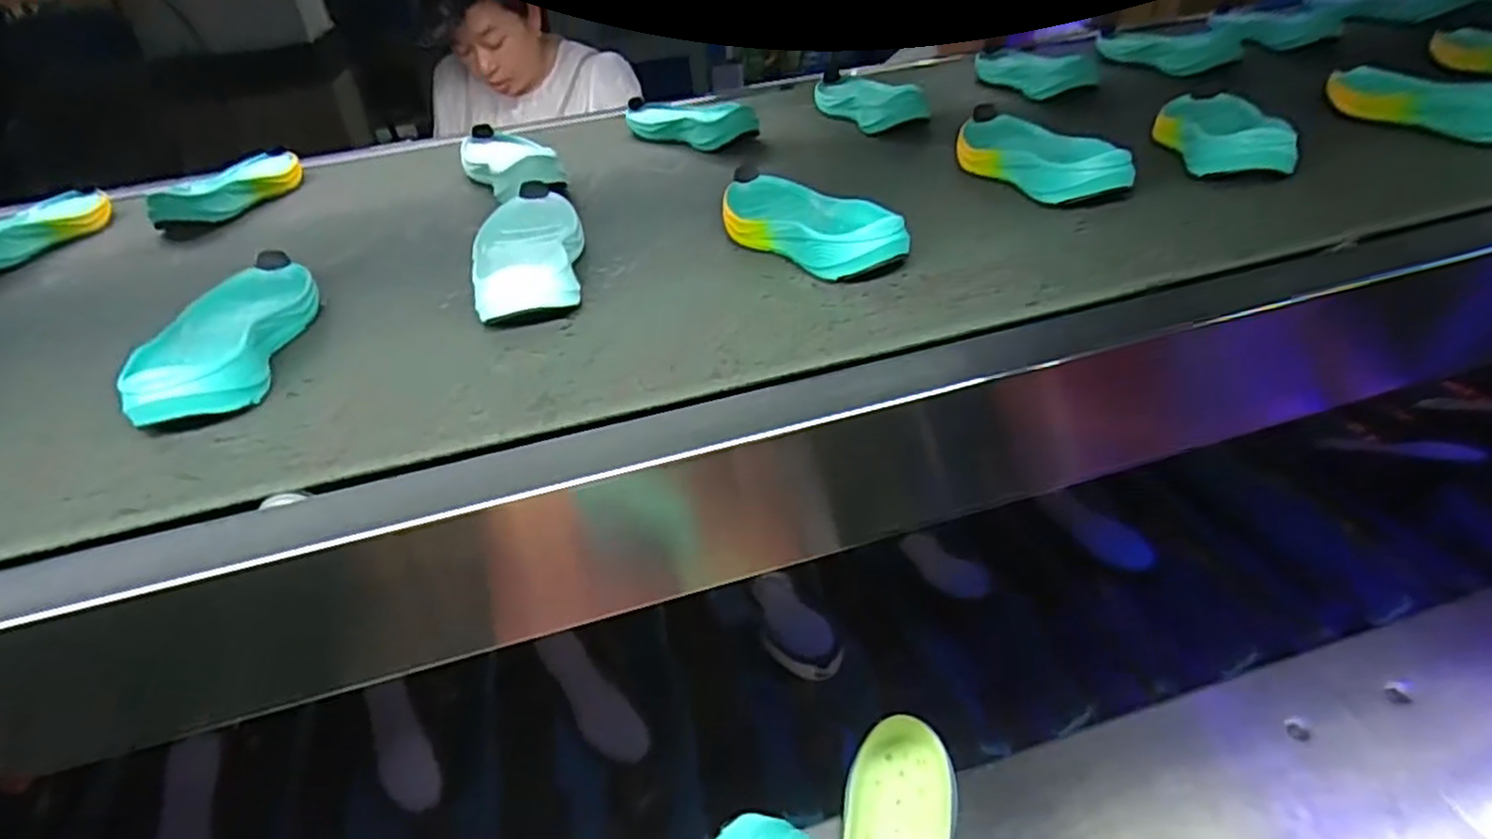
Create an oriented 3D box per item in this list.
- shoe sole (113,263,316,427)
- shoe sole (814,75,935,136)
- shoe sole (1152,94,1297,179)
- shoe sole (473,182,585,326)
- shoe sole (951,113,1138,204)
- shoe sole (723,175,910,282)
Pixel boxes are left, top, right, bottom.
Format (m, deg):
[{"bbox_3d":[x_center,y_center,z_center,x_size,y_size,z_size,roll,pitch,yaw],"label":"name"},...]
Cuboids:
[{"bbox_3d":[-0.351,-0.058,0.503,0.081,0.038,0.205,-11,35,-5],"label":"shoe sole"},{"bbox_3d":[0.139,-0.373,0.869,0.064,0.036,0.195,-17,36,-13],"label":"shoe sole"},{"bbox_3d":[0.419,-0.266,0.669,0.086,0.034,0.210,8,38,20],"label":"shoe sole"},{"bbox_3d":[-0.168,-0.131,0.579,0.081,0.036,0.199,-13,36,-8],"label":"shoe sole"},{"bbox_3d":[0.243,-0.233,0.655,0.082,0.037,0.209,-11,35,-5],"label":"shoe sole"},{"bbox_3d":[0.043,-0.155,0.581,0.088,0.037,0.198,-23,38,-21],"label":"shoe sole"}]

